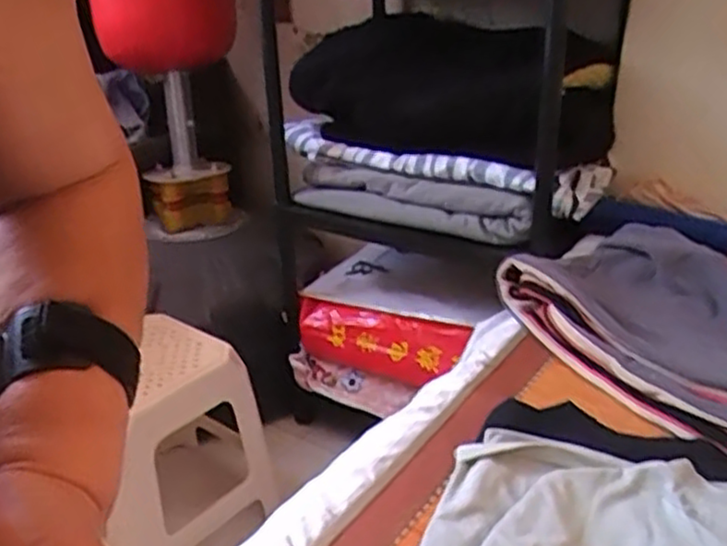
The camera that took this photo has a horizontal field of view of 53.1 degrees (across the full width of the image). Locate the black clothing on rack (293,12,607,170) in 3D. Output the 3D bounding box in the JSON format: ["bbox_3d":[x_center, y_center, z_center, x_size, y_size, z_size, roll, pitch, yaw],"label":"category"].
[{"bbox_3d":[0.117,-0.313,1.179,0.495,0.171,0.209,19,34,37],"label":"black clothing on rack"}]

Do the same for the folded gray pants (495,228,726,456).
[{"bbox_3d":[0.337,0.052,0.721,0.239,0.082,0.458,-13,28,-19],"label":"folded gray pants"}]

